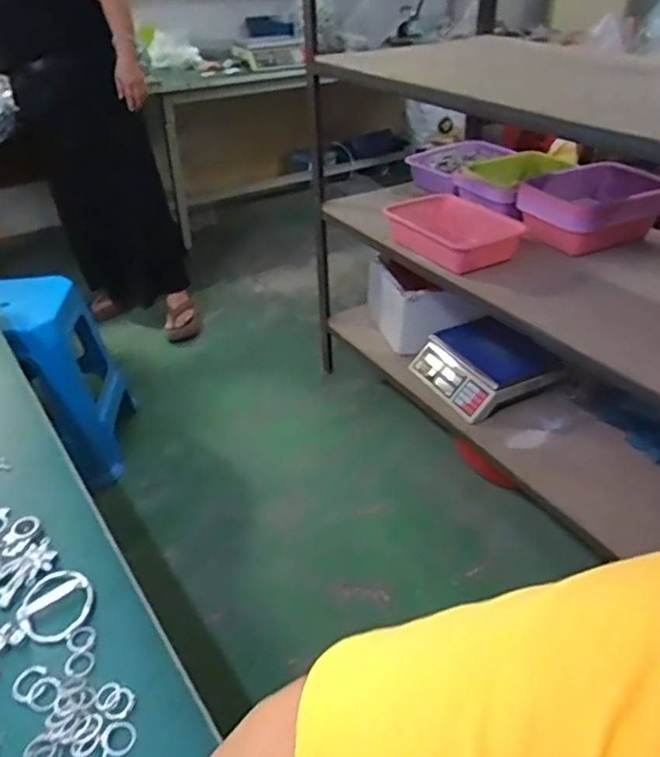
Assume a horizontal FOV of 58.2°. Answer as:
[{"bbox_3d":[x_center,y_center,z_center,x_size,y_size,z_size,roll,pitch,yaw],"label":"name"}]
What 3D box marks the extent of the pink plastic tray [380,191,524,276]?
[{"bbox_3d":[0.282,-0.331,1.356,0.185,0.085,0.291,-21,41,-23],"label":"pink plastic tray"}]

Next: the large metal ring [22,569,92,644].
[{"bbox_3d":[-0.237,0.195,0.514,0.069,0.004,0.059,25,45,31],"label":"large metal ring"}]

